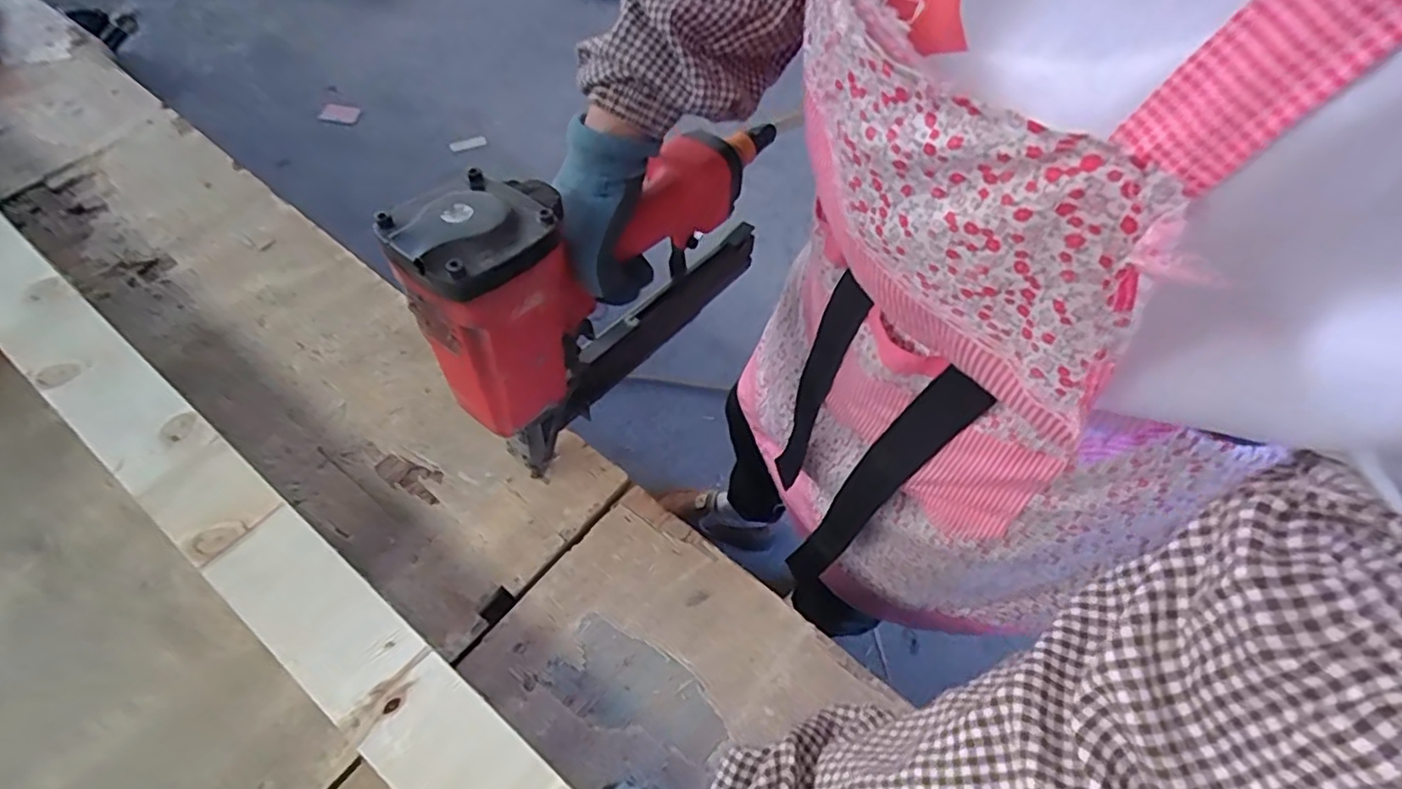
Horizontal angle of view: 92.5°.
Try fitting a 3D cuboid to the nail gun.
[{"bbox_3d":[-0.054,-0.102,0.487,0.075,0.224,0.311,35,62,18],"label":"nail gun"}]

